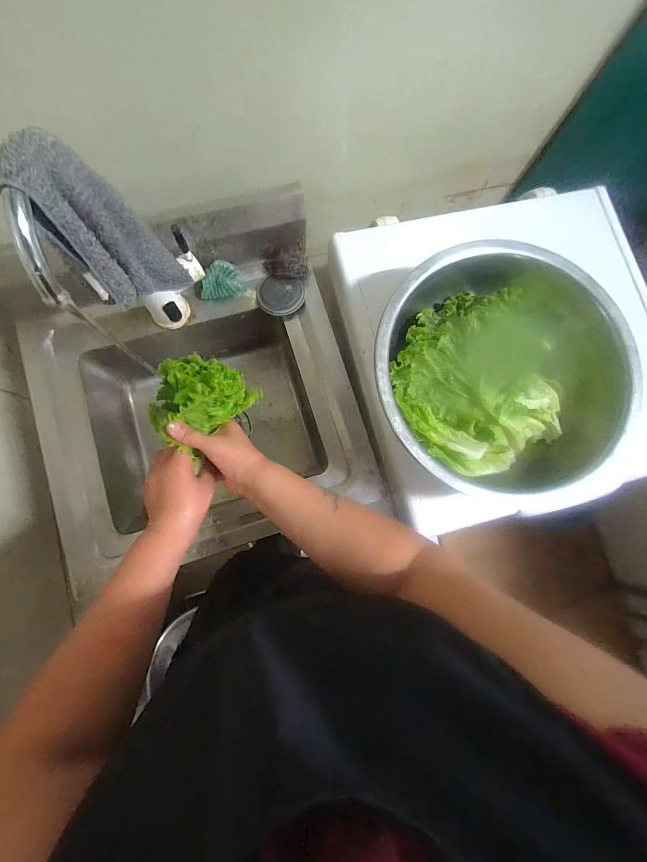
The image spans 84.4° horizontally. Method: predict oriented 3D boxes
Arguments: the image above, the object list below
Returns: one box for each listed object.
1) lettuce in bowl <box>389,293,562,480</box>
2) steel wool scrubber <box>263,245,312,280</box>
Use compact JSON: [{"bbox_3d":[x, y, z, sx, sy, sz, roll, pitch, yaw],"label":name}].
[{"bbox_3d":[0.231,-0.077,0.524,0.260,0.078,0.252,0,81,-3],"label":"lettuce in bowl"},{"bbox_3d":[-0.066,-0.298,0.635,0.080,0.027,0.054,-1,81,-3],"label":"steel wool scrubber"}]

